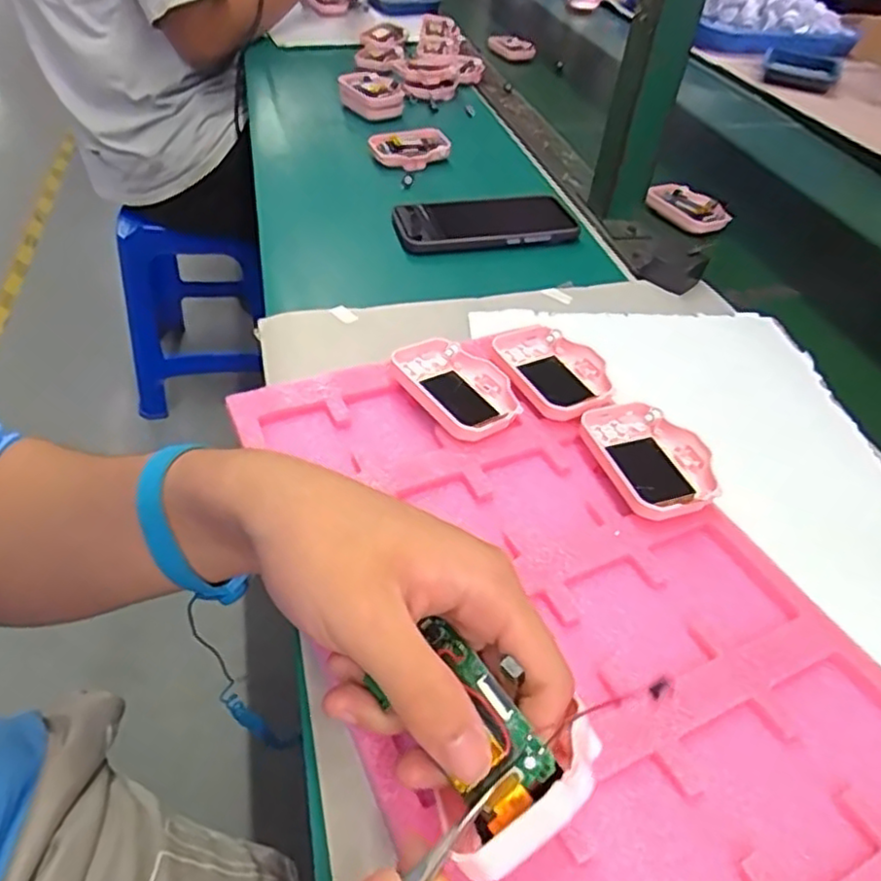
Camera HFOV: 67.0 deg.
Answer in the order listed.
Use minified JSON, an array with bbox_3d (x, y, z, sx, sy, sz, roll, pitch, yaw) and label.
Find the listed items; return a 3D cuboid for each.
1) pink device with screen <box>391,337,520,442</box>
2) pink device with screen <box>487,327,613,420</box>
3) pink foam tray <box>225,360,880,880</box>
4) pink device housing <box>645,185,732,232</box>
[{"bbox_3d":[0.011,-0.035,0.428,0.062,0.024,0.090,-29,53,-30],"label":"pink device with screen"},{"bbox_3d":[0.076,-0.044,0.444,0.060,0.022,0.088,-21,50,-25],"label":"pink device with screen"},{"bbox_3d":[0.044,0.071,0.333,0.238,0.017,0.365,-19,49,-23],"label":"pink foam tray"},{"bbox_3d":[0.258,-0.244,0.697,0.053,0.021,0.080,-27,52,-29],"label":"pink device housing"}]

